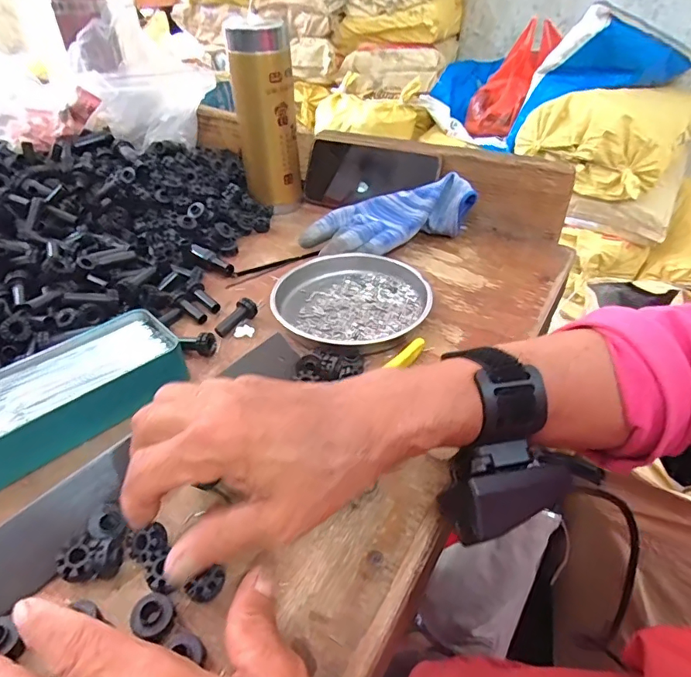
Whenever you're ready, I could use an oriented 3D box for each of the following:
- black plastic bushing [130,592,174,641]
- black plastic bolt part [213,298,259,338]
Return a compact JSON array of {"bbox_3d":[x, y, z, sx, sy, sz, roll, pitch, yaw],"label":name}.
[{"bbox_3d":[-0.090,0.129,0.225,0.018,0.011,0.016,-24,44,-26],"label":"black plastic bushing"},{"bbox_3d":[-0.091,-0.016,0.403,0.014,0.016,0.040,31,66,33],"label":"black plastic bolt part"}]

